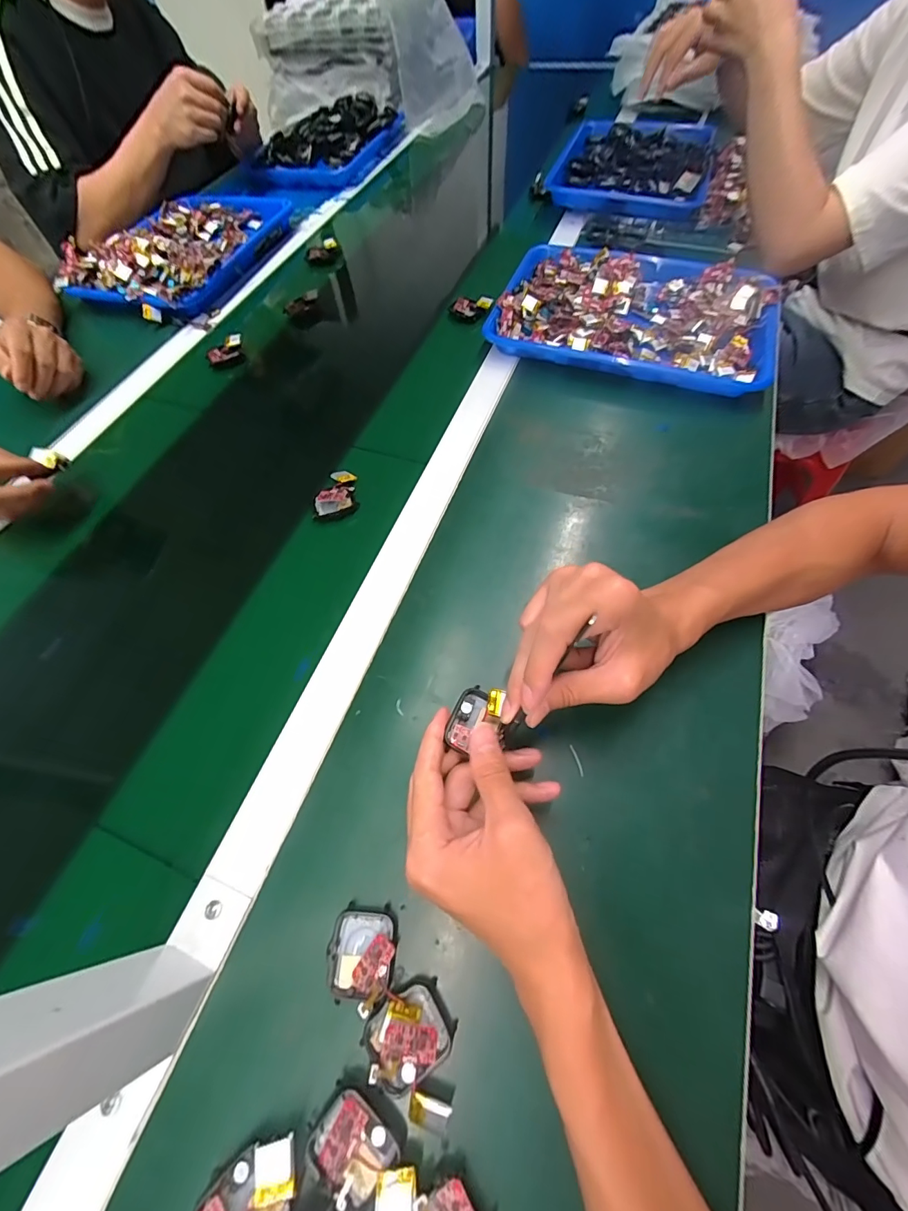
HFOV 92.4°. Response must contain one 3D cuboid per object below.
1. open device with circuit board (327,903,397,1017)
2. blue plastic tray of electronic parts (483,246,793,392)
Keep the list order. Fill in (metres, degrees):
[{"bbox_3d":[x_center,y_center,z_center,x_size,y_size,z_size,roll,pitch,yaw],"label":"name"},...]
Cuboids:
[{"bbox_3d":[-0.056,0.211,0.263,0.039,0.013,0.047,7,61,8],"label":"open device with circuit board"},{"bbox_3d":[0.228,-0.378,0.554,0.342,0.038,0.249,17,63,13],"label":"blue plastic tray of electronic parts"}]

